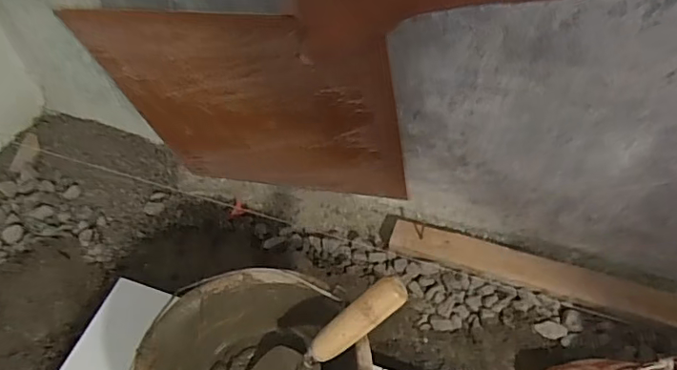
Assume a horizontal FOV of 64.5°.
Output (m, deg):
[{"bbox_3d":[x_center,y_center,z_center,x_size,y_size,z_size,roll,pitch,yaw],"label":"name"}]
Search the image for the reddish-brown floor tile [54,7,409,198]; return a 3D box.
[{"bbox_3d":[-0.111,-0.097,0.753,0.386,0.389,0.015,7,62,15],"label":"reddish-brown floor tile"}]

